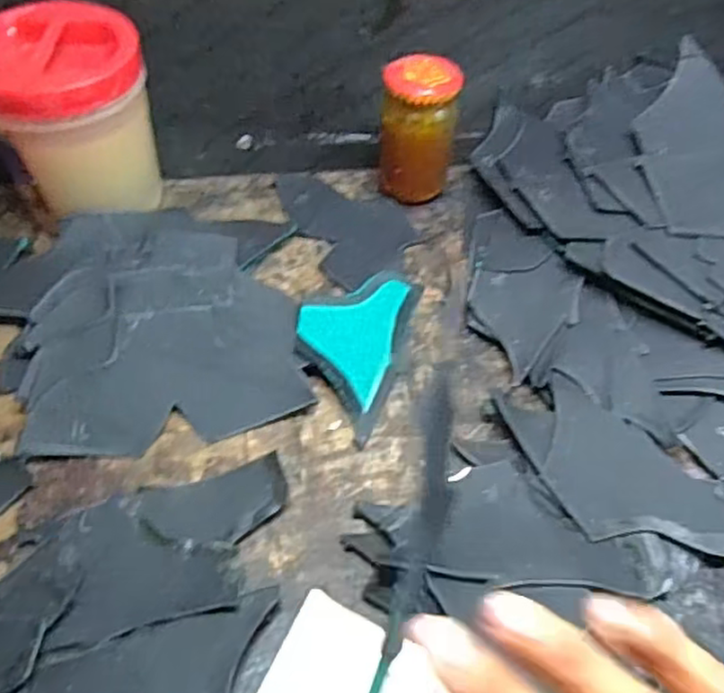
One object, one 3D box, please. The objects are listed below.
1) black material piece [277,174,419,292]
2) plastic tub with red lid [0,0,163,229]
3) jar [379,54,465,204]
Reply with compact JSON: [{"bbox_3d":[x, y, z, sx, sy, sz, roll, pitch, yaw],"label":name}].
[{"bbox_3d":[-0.018,-0.110,0.574,0.091,0.009,0.151,-30,58,-25],"label":"black material piece"},{"bbox_3d":[-0.222,-0.166,0.526,0.115,0.144,0.107,1,50,-2],"label":"plastic tub with red lid"},{"bbox_3d":[0.046,-0.173,0.563,0.059,0.112,0.054,1,50,-2],"label":"jar"}]

